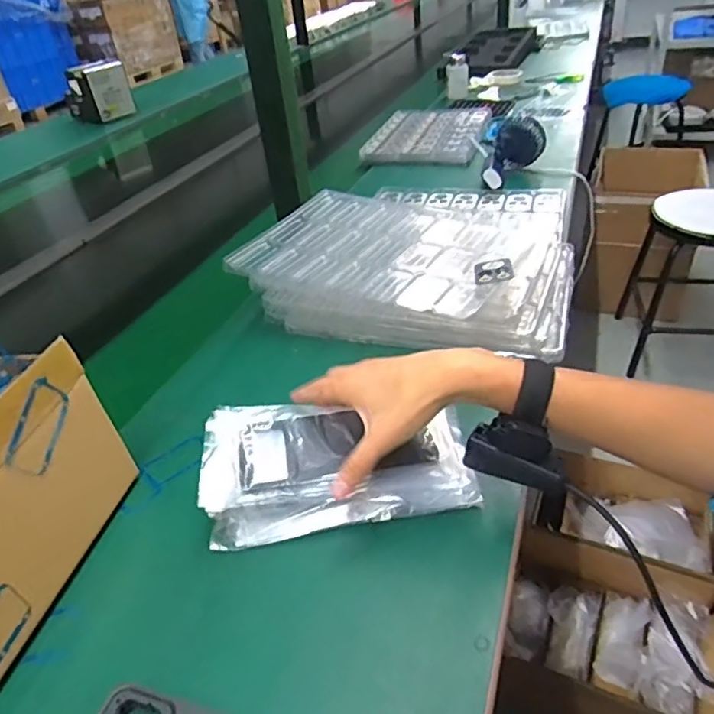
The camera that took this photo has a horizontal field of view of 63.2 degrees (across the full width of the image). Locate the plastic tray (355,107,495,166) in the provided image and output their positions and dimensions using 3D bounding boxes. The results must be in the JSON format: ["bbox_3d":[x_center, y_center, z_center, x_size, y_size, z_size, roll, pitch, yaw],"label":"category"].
[{"bbox_3d":[0.165,-0.496,1.269,0.235,0.025,0.352,7,38,19],"label":"plastic tray"}]

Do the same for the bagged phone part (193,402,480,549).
[{"bbox_3d":[-0.016,0.083,0.480,0.210,0.045,0.114,-9,36,-2],"label":"bagged phone part"}]

